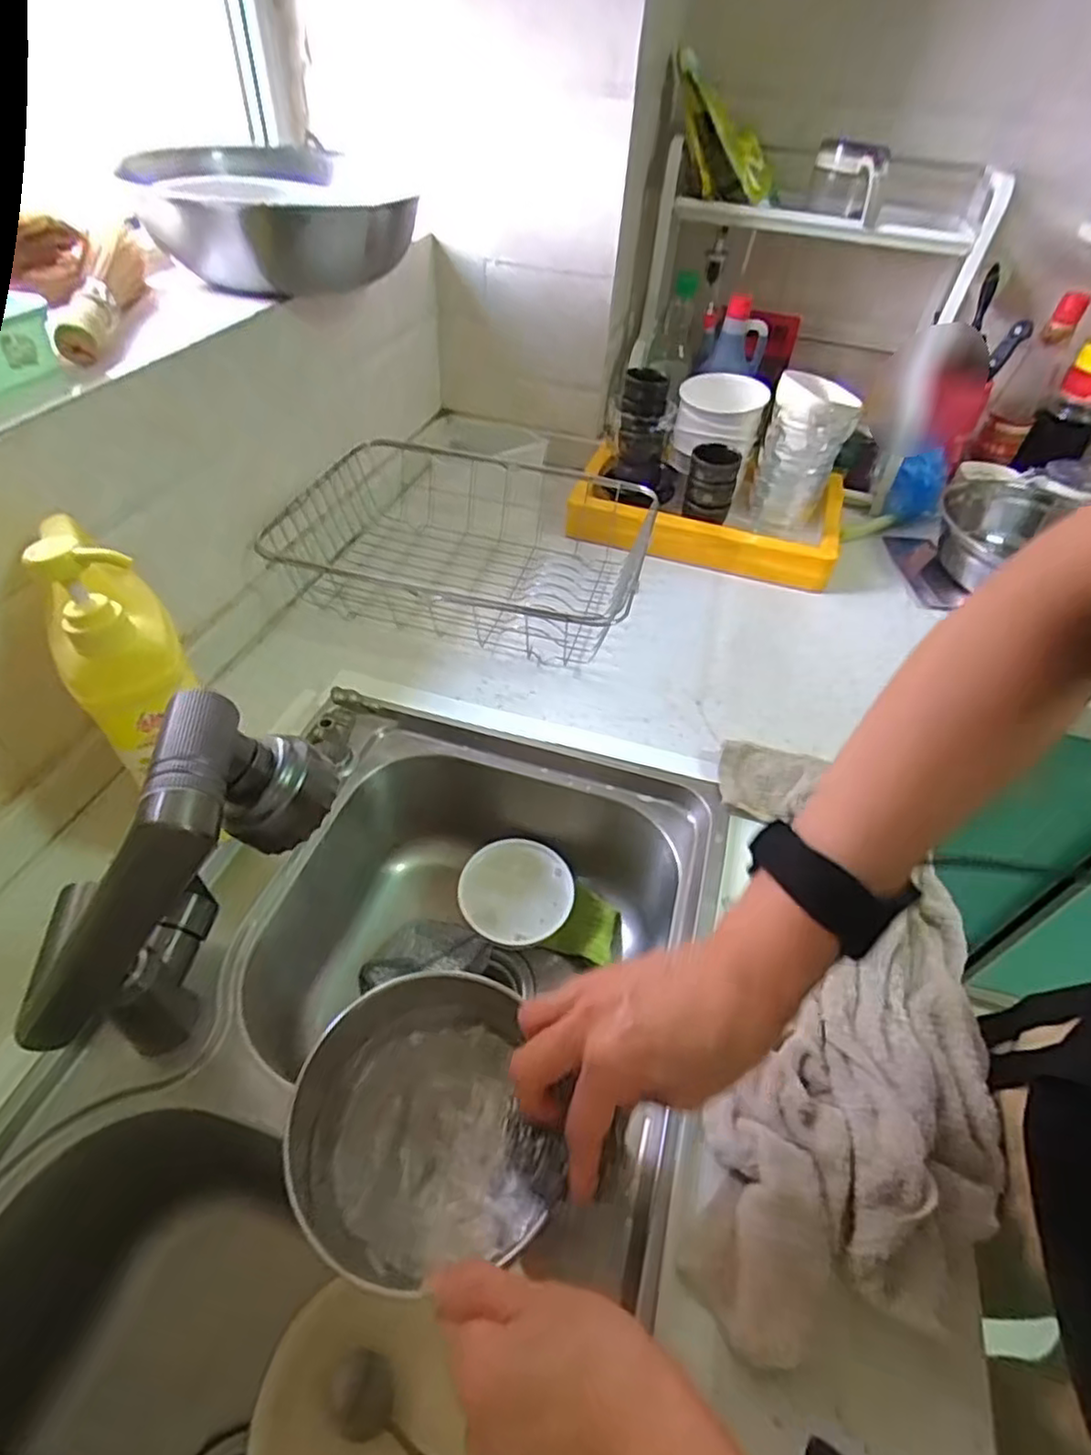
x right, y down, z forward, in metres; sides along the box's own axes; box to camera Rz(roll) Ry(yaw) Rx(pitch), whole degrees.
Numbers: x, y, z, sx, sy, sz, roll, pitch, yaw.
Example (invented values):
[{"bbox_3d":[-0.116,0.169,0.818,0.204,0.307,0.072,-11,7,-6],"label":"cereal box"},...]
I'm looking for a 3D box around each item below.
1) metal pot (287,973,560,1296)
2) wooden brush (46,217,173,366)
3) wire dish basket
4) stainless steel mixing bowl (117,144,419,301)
[{"bbox_3d":[-0.070,0.219,0.393,0.138,0.078,0.153,-11,49,-16],"label":"metal pot"},{"bbox_3d":[-0.369,-0.379,0.573,0.032,0.044,0.254,-4,47,-10],"label":"wooden brush"},{"bbox_3d":[-0.089,-0.221,0.788,0.358,0.101,0.276,14,47,8],"label":"wire dish basket"},{"bbox_3d":[-0.273,-0.506,0.673,0.238,0.088,0.205,-20,52,-23],"label":"stainless steel mixing bowl"}]

